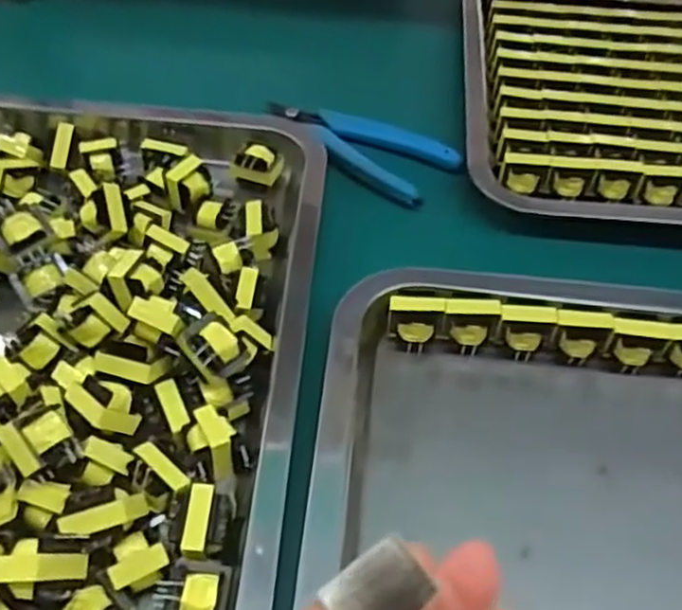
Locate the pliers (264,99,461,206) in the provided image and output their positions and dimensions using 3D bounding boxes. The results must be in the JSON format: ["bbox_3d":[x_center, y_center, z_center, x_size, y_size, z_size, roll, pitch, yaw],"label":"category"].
[{"bbox_3d":[0.007,-0.097,0.405,0.115,0.016,0.058,33,58,22],"label":"pliers"}]

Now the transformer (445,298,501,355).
[{"bbox_3d":[0.058,0.010,0.319,0.024,0.024,0.017,5,51,3],"label":"transformer"}]

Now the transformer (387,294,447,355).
[{"bbox_3d":[0.034,0.009,0.318,0.024,0.024,0.014,3,51,1],"label":"transformer"}]

